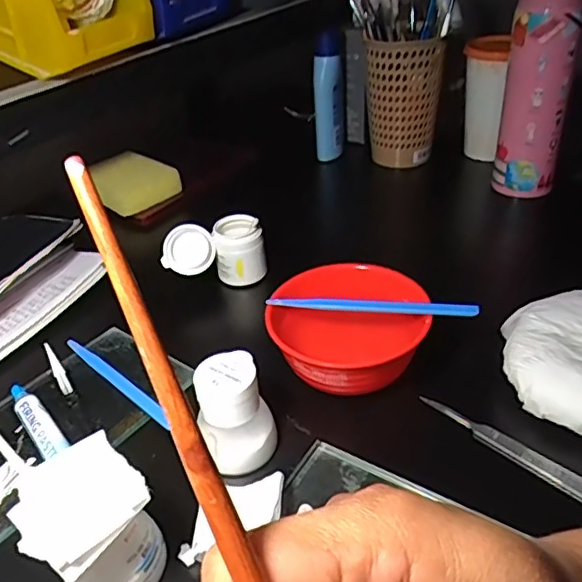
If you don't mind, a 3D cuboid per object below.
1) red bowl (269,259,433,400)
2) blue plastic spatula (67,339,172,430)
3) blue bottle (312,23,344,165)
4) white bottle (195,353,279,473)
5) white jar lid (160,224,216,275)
[{"bbox_3d":[0.040,0.032,0.414,0.106,0.053,0.098,-2,37,2],"label":"red bowl"},{"bbox_3d":[-0.128,0.065,0.431,0.133,0.006,0.011,27,46,35],"label":"blue plastic spatula"},{"bbox_3d":[0.045,-0.233,0.700,0.034,0.144,0.038,-3,37,1],"label":"blue bottle"},{"bbox_3d":[-0.034,0.075,0.357,0.048,0.061,0.043,-5,37,-2],"label":"white bottle"},{"bbox_3d":[-0.087,-0.035,0.503,0.042,0.005,0.043,1,82,-8],"label":"white jar lid"}]

